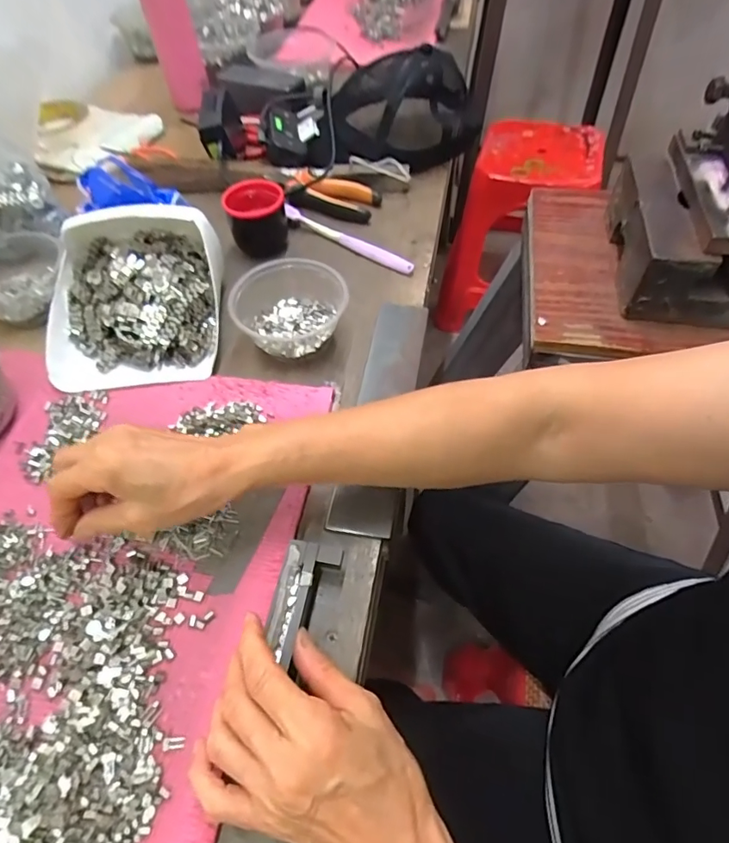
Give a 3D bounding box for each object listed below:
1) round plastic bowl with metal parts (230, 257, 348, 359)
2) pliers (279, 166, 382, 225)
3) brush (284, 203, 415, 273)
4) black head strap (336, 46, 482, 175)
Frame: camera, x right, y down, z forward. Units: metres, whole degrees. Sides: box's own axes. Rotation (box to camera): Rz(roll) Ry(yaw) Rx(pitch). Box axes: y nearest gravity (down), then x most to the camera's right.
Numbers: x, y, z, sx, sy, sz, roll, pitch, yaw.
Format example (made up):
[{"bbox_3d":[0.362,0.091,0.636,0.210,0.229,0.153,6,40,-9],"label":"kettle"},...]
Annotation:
[{"bbox_3d":[-0.071,-0.108,0.476,0.107,0.050,0.096,-11,56,-7],"label":"round plastic bowl with metal parts"},{"bbox_3d":[-0.049,-0.284,0.614,0.133,0.015,0.058,19,58,15],"label":"pliers"},{"bbox_3d":[-0.020,-0.211,0.571,0.174,0.015,0.016,29,61,21],"label":"brush"},{"bbox_3d":[0.056,-0.415,0.651,0.181,0.109,0.212,6,55,7],"label":"black head strap"}]

